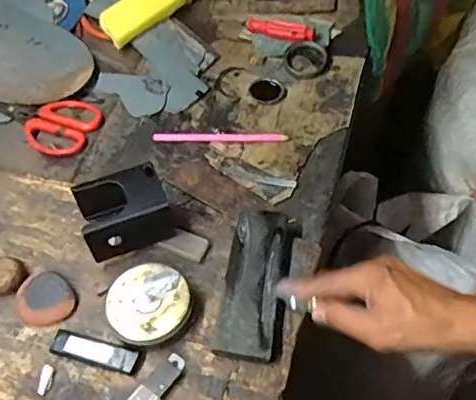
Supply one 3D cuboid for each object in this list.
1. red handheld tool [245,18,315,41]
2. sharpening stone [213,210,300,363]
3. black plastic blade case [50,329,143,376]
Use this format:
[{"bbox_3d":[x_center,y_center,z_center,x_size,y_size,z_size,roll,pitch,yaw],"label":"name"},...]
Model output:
[{"bbox_3d":[0.057,-0.225,0.750,0.091,0.017,0.018,19,58,13],"label":"red handheld tool"},{"bbox_3d":[0.019,0.073,0.527,0.057,0.021,0.151,7,56,5],"label":"sharpening stone"},{"bbox_3d":[-0.124,0.132,0.499,0.078,0.009,0.023,14,57,10],"label":"black plastic blade case"}]

